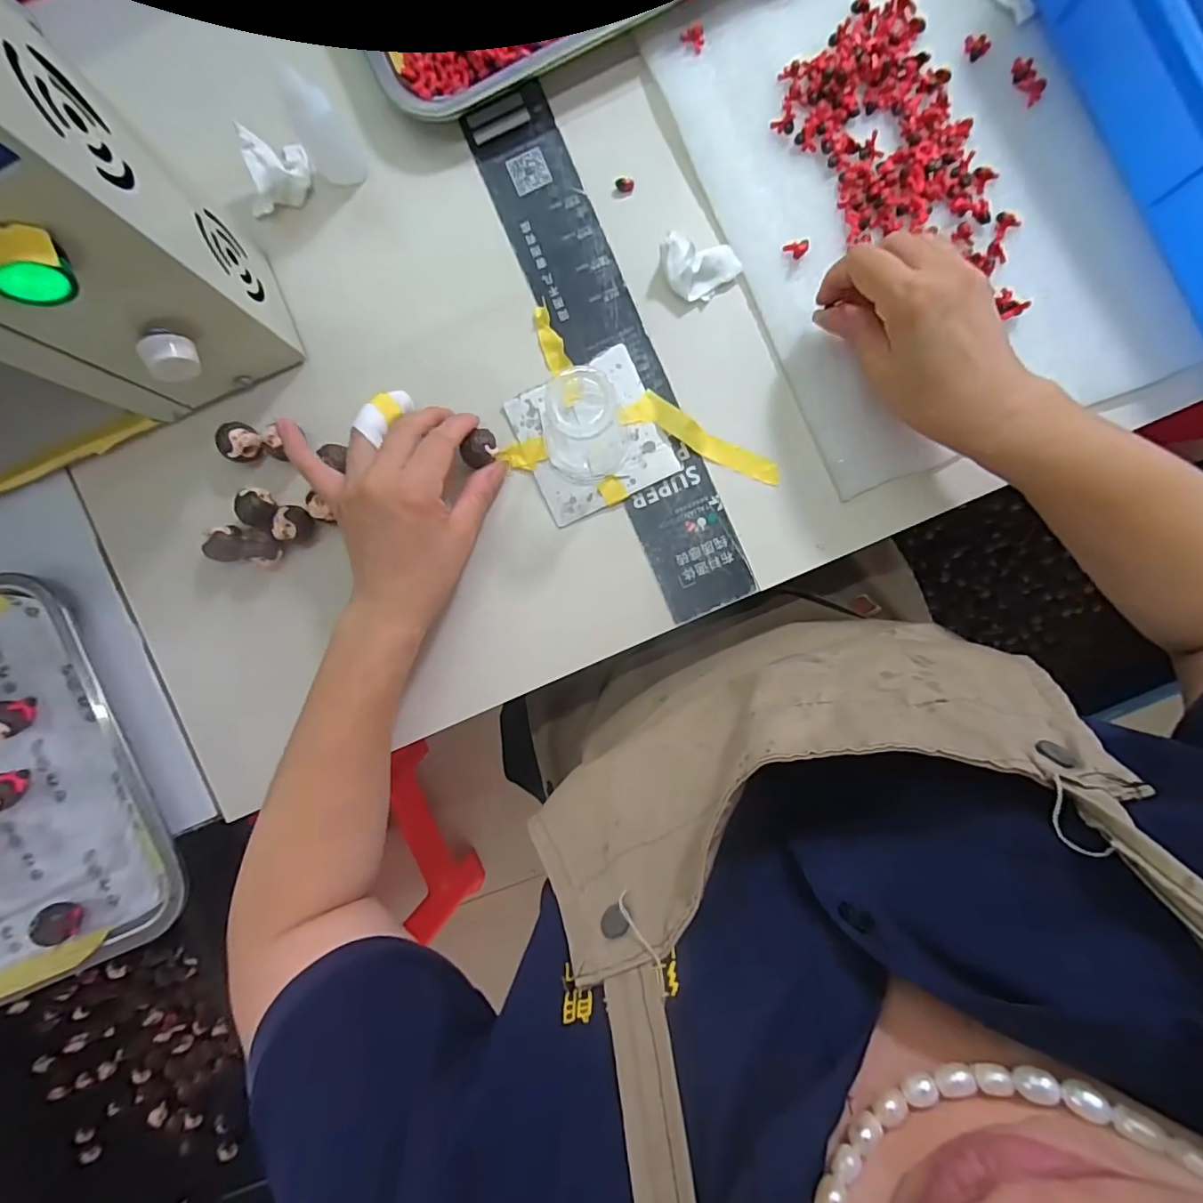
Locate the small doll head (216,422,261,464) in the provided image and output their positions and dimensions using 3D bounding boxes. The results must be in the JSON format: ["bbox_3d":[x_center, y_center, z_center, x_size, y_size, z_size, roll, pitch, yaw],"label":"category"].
[{"bbox_3d":[-0.237,-0.104,0.356,0.021,0.022,0.025,22,92,2],"label":"small doll head"}]

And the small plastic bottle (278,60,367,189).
[{"bbox_3d":[-0.173,-0.289,0.328,0.029,0.061,0.023,-33,89,3],"label":"small plastic bottle"}]

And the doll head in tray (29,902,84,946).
[{"bbox_3d":[-0.370,0.219,0.365,0.021,0.020,0.022,-6,91,3],"label":"doll head in tray"}]

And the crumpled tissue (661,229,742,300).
[{"bbox_3d":[0.061,-0.214,0.343,0.050,0.017,0.037,22,92,2],"label":"crumpled tissue"}]

